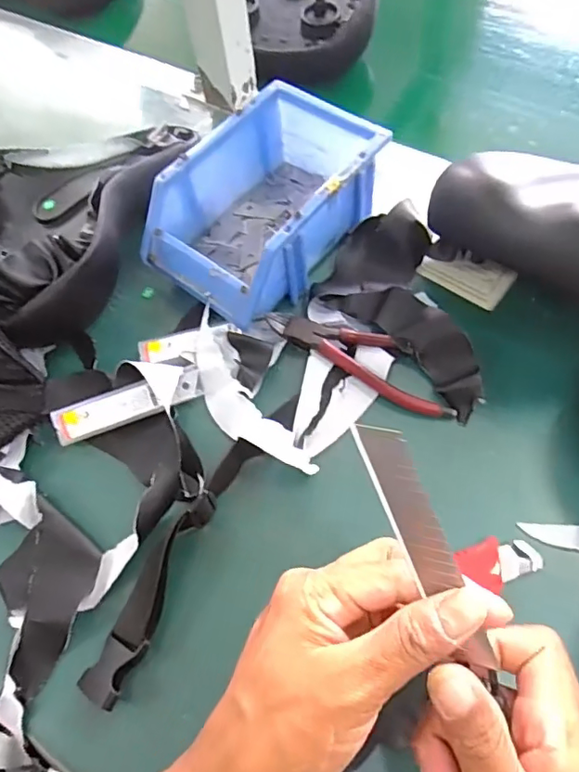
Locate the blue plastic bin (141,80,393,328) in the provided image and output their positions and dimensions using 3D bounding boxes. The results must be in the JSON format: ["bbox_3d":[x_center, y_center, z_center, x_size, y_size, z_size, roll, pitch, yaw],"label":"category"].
[{"bbox_3d":[-0.018,-0.144,0.426,0.119,0.069,0.178,35,71,21],"label":"blue plastic bin"}]

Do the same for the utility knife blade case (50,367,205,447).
[{"bbox_3d":[-0.114,0.013,0.383,0.104,0.013,0.025,-18,62,-4],"label":"utility knife blade case"}]

